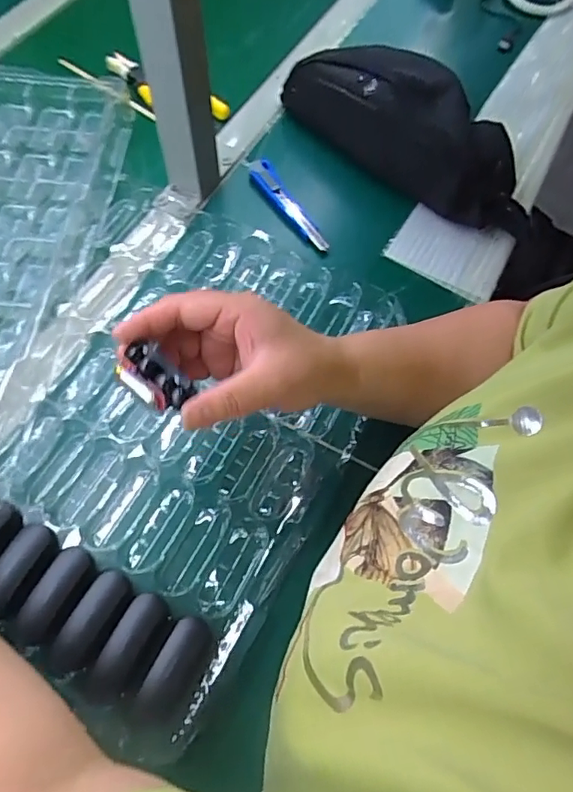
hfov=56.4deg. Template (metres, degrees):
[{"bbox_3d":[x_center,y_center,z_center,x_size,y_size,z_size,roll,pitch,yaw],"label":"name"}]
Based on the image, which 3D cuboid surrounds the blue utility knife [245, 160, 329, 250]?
[{"bbox_3d":[0.000,-0.202,0.563,0.026,0.009,0.137,-27,67,-15],"label":"blue utility knife"}]

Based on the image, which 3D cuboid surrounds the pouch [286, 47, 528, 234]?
[{"bbox_3d":[0.130,-0.279,0.567,0.131,0.094,0.291,-37,70,-19],"label":"pouch"}]

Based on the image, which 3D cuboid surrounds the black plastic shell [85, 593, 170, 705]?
[{"bbox_3d":[-0.104,0.171,0.362,0.031,0.035,0.069,24,65,9],"label":"black plastic shell"}]

